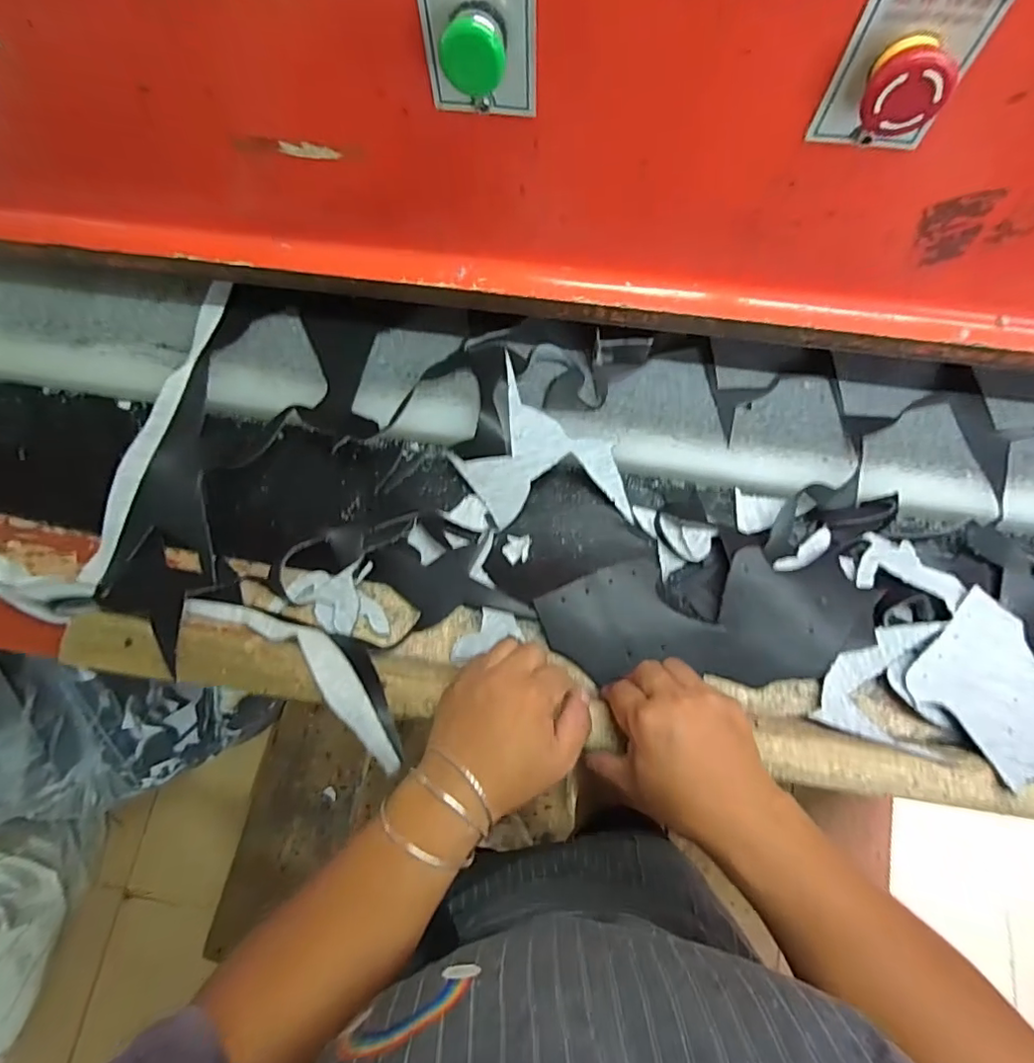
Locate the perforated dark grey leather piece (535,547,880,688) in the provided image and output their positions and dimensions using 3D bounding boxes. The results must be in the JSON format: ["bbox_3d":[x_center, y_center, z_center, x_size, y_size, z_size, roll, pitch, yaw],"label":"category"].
[{"bbox_3d":[0.152,0.068,0.444,0.257,0.024,0.096,0,71,1],"label":"perforated dark grey leather piece"}]

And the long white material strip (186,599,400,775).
[{"bbox_3d":[-0.164,0.097,0.423,0.214,0.035,0.046,28,73,24],"label":"long white material strip"}]

